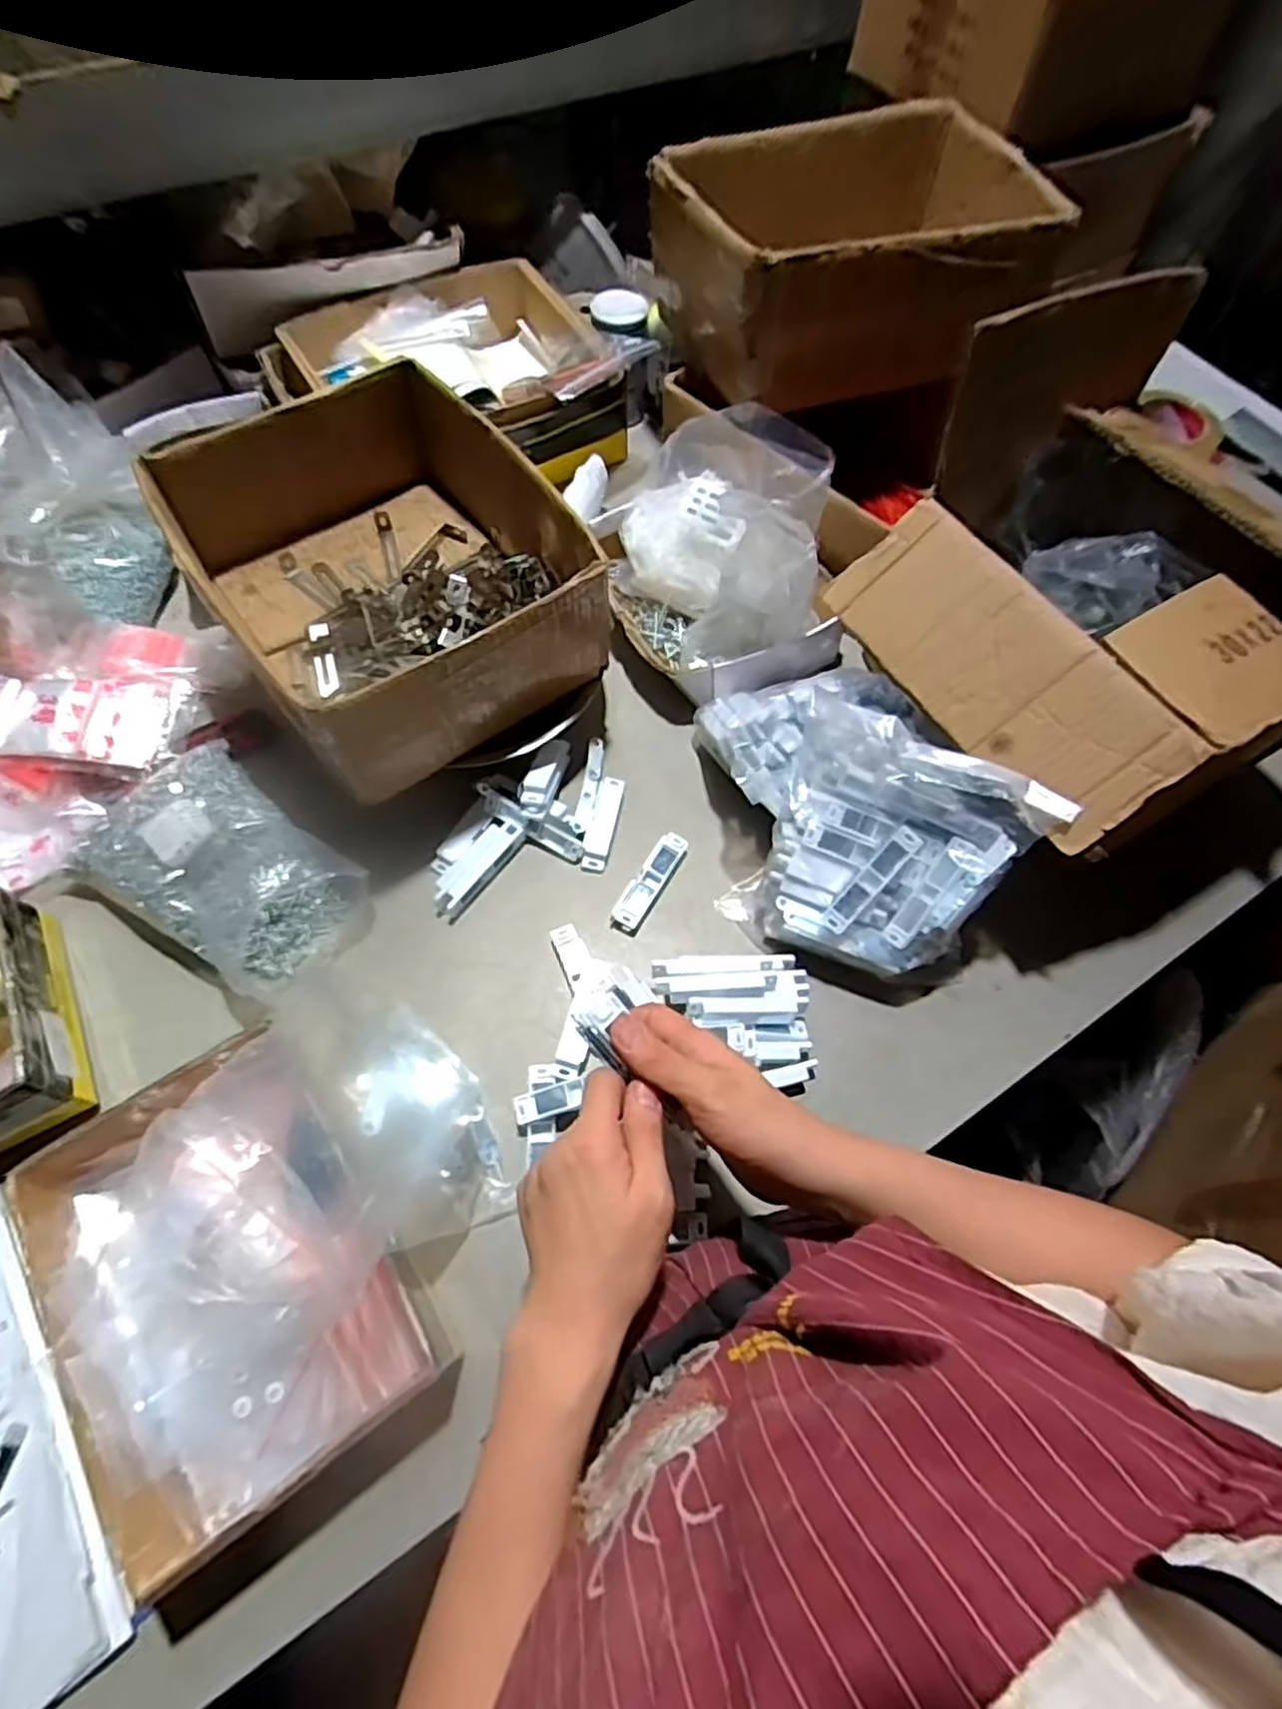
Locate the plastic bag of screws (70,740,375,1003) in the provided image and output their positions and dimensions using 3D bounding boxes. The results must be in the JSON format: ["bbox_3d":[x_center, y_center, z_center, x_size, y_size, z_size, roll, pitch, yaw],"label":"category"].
[{"bbox_3d":[-0.333,0.005,0.595,0.213,0.084,0.148,31,66,13],"label":"plastic bag of screws"}]

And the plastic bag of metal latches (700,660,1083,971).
[{"bbox_3d":[0.156,-0.045,0.603,0.185,0.146,0.287,-29,68,-16],"label":"plastic bag of metal latches"}]

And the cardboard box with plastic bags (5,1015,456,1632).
[{"bbox_3d":[-0.254,0.265,0.452,0.194,0.060,0.278,-31,68,-16],"label":"cardboard box with plastic bags"}]

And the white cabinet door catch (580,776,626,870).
[{"bbox_3d":[-0.034,-0.030,0.661,0.024,0.005,0.096,11,63,3],"label":"white cabinet door catch"}]

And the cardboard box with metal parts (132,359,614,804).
[{"bbox_3d":[-0.206,-0.226,0.611,0.254,0.133,0.303,-34,69,-17],"label":"cardboard box with metal parts"}]

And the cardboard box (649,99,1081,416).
[{"bbox_3d":[0.200,-0.580,0.726,0.326,0.136,0.243,-21,66,-12],"label":"cardboard box"}]

